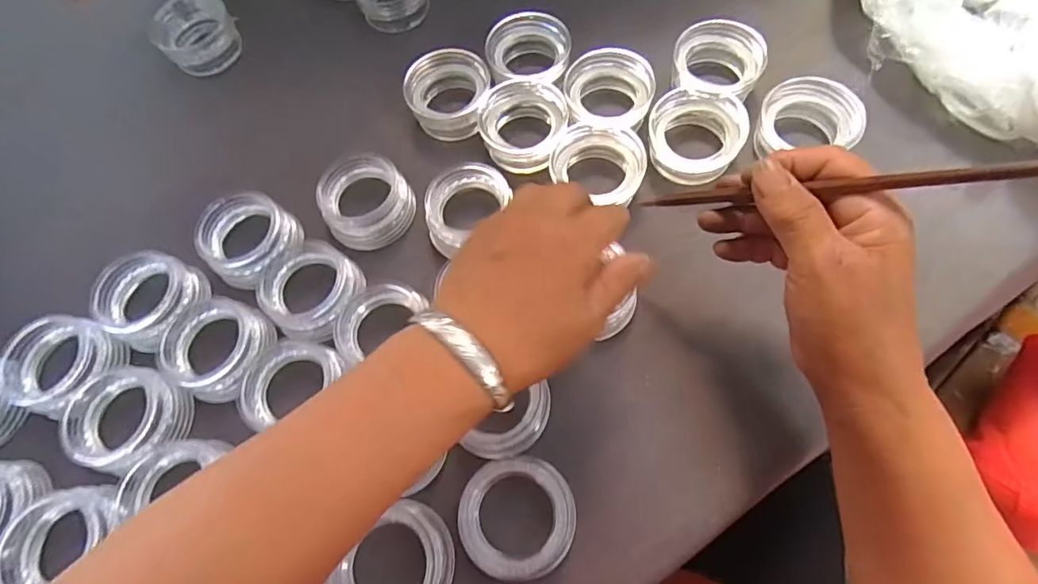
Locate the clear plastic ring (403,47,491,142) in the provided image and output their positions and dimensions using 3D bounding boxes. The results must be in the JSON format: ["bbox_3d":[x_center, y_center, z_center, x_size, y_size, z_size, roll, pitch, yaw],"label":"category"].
[{"bbox_3d":[-0.057,-0.159,0.423,0.064,0.036,0.059,-2,67,4],"label":"clear plastic ring"}]

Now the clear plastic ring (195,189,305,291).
[{"bbox_3d":[-0.198,-0.038,0.382,0.066,0.032,0.067,14,70,10],"label":"clear plastic ring"}]

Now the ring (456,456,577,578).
[{"bbox_3d":[0.000,0.130,0.303,0.065,0.026,0.063,-2,67,4],"label":"ring"}]

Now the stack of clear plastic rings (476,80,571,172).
[{"bbox_3d":[0.004,-0.129,0.398,0.064,0.021,0.078,-3,67,4],"label":"stack of clear plastic rings"}]

